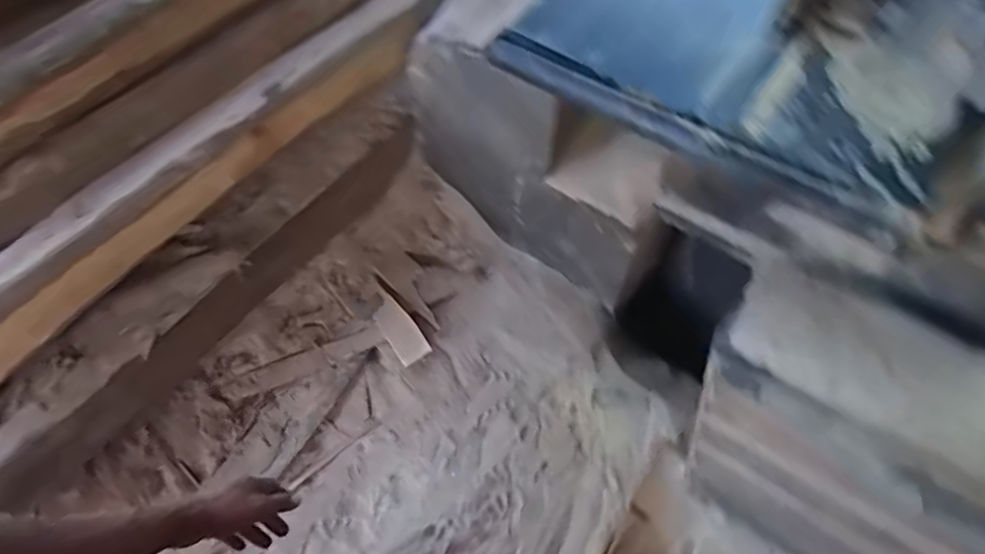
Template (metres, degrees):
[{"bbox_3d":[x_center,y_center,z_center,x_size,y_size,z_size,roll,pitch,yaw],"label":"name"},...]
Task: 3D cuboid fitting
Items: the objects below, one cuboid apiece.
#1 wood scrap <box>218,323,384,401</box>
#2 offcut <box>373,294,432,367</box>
[{"bbox_3d":[-0.497,0.225,1.525,0.418,0.016,0.064,-21,62,-16],"label":"wood scrap"},{"bbox_3d":[-0.258,0.147,1.601,0.089,0.009,0.200,-33,73,-22],"label":"offcut"}]

